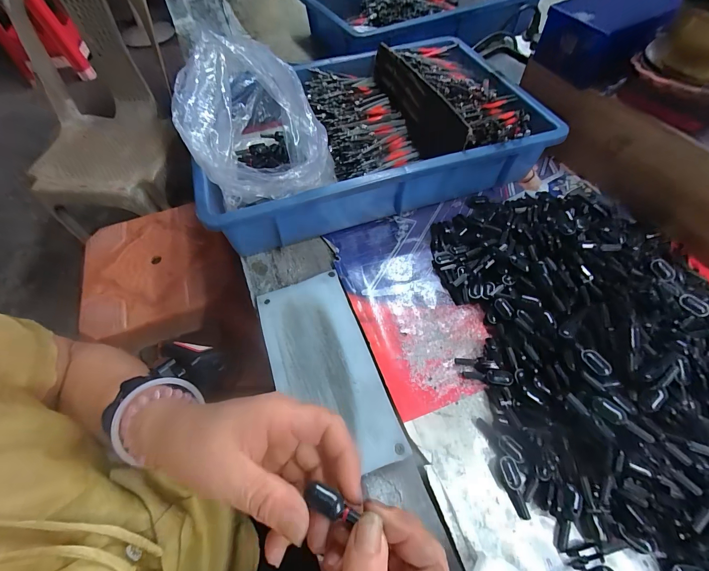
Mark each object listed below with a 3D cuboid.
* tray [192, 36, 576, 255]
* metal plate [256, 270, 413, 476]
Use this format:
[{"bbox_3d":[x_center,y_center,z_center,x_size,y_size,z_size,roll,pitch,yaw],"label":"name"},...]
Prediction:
[{"bbox_3d":[0.009,-0.214,0.441,0.421,0.091,0.283,-18,59,-9],"label":"tray"},{"bbox_3d":[-0.029,0.076,0.311,0.093,0.007,0.195,-19,62,-10],"label":"metal plate"}]

